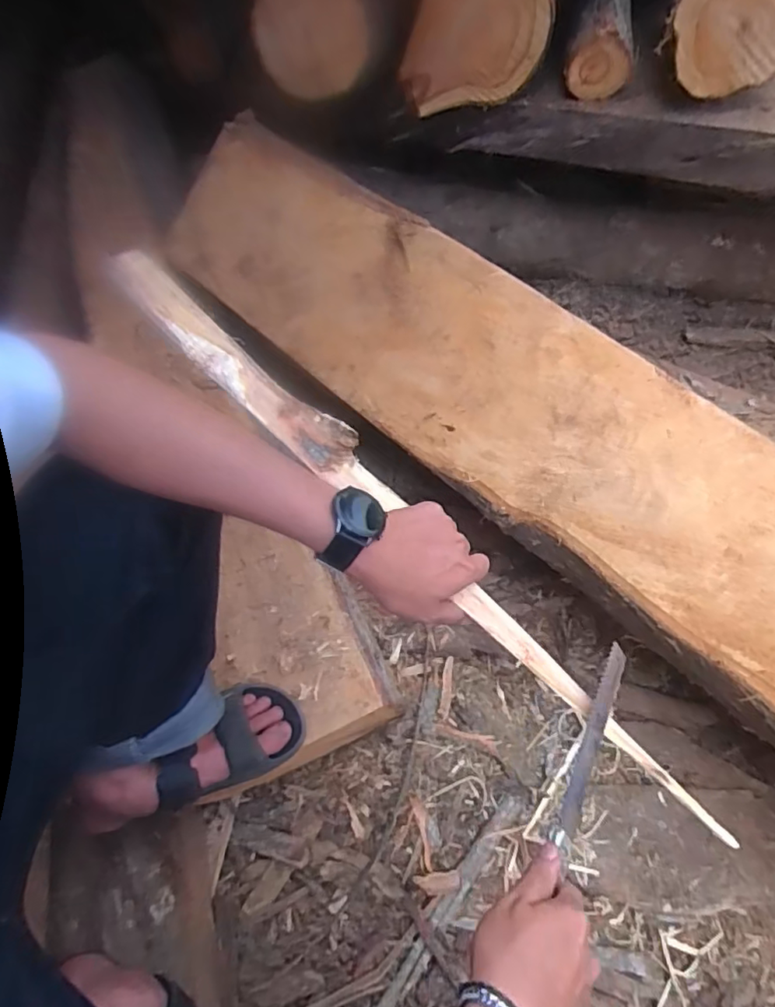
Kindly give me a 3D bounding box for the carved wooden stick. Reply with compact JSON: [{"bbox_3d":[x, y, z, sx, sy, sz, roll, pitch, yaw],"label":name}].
[{"bbox_3d":[0.029,0.036,0.491,0.705,0.025,0.044,44,61,-1],"label":"carved wooden stick"}]

